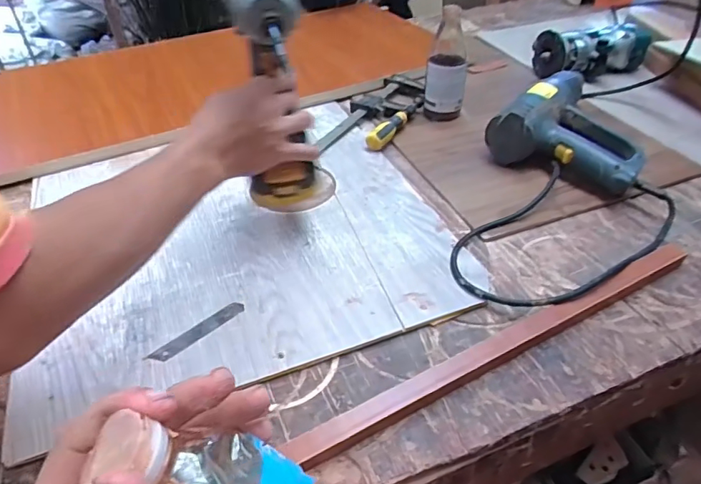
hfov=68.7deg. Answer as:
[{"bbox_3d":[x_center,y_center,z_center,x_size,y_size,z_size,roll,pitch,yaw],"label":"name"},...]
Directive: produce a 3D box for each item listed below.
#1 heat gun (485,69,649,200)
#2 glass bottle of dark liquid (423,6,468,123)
[{"bbox_3d":[0.340,-0.169,0.752,0.196,0.079,0.232,27,49,28],"label":"heat gun"},{"bbox_3d":[0.152,-0.274,0.811,0.063,0.166,0.052,4,42,6],"label":"glass bottle of dark liquid"}]

